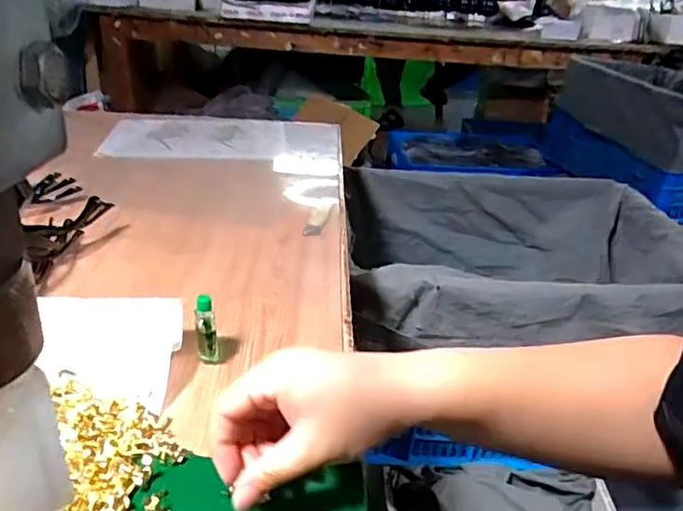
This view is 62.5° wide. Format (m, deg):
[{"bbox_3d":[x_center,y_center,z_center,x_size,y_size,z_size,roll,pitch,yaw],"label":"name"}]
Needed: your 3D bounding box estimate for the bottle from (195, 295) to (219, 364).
[{"bbox_3d":[-0.103,0.059,0.430,0.013,0.059,0.016,-11,31,-26],"label":"bottle"}]

